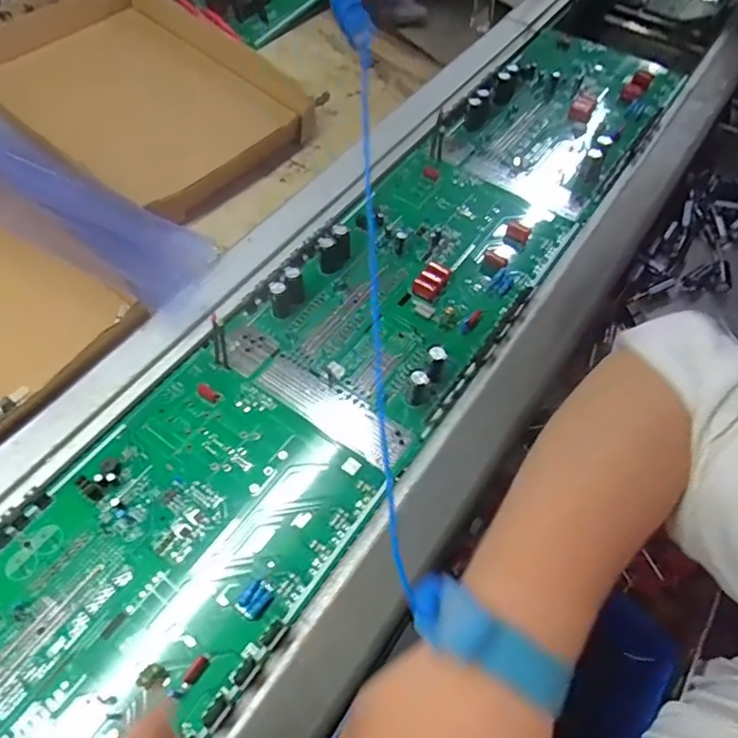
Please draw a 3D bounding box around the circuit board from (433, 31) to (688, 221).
[{"bbox_3d":[0.212,-0.289,0.588,0.175,0.030,0.284,30,61,18],"label":"circuit board"}]

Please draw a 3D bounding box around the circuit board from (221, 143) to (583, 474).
[{"bbox_3d":[0.037,-0.084,0.459,0.177,0.030,0.306,30,61,18],"label":"circuit board"}]

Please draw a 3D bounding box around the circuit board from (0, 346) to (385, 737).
[{"bbox_3d":[-0.146,0.137,0.333,0.184,0.022,0.308,32,61,19],"label":"circuit board"}]

